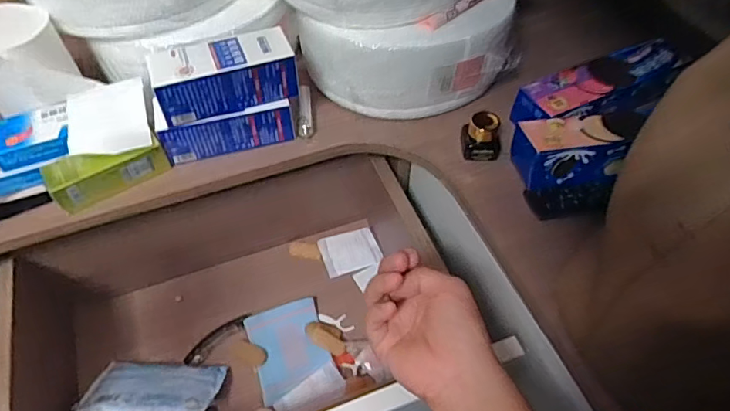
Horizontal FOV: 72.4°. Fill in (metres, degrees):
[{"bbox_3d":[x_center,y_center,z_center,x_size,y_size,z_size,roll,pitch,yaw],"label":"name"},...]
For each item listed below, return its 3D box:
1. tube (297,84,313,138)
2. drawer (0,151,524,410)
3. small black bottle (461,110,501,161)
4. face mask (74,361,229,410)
[{"bbox_3d":[-0.070,-0.113,0.575,0.016,0.014,0.083,-5,53,-5],"label":"tube"},{"bbox_3d":[-0.140,0.142,0.564,0.431,0.156,0.296,-17,55,-14],"label":"drawer"},{"bbox_3d":[0.125,-0.074,0.532,0.044,0.048,0.041,14,54,10],"label":"small black bottle"},{"bbox_3d":[-0.238,0.205,0.562,0.141,0.013,0.084,2,17,3],"label":"face mask"}]

